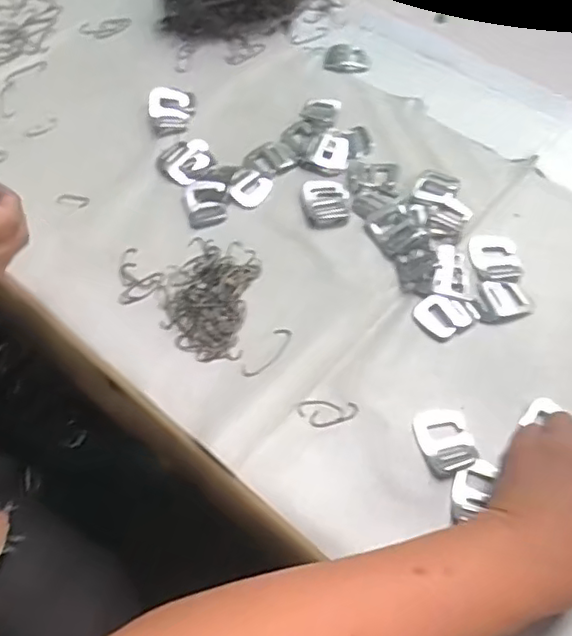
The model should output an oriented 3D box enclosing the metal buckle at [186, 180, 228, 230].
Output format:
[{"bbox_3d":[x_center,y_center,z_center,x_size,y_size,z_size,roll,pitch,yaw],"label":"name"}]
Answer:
[{"bbox_3d":[-0.070,-0.100,0.532,0.034,0.004,0.049,-8,60,-2],"label":"metal buckle"}]

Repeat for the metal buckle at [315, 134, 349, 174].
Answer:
[{"bbox_3d":[0.043,-0.152,0.558,0.031,0.004,0.039,9,60,7],"label":"metal buckle"}]

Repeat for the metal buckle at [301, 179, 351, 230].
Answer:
[{"bbox_3d":[0.034,-0.101,0.531,0.041,0.004,0.052,0,60,2],"label":"metal buckle"}]

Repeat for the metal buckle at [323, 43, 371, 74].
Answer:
[{"bbox_3d":[0.065,-0.269,0.629,0.046,0.004,0.042,12,61,9],"label":"metal buckle"}]

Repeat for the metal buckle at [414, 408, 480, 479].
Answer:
[{"bbox_3d":[0.111,0.084,0.423,0.036,0.005,0.048,-13,60,-6],"label":"metal buckle"}]

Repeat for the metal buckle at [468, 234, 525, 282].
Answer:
[{"bbox_3d":[0.170,-0.050,0.495,0.038,0.004,0.047,0,60,2],"label":"metal buckle"}]

